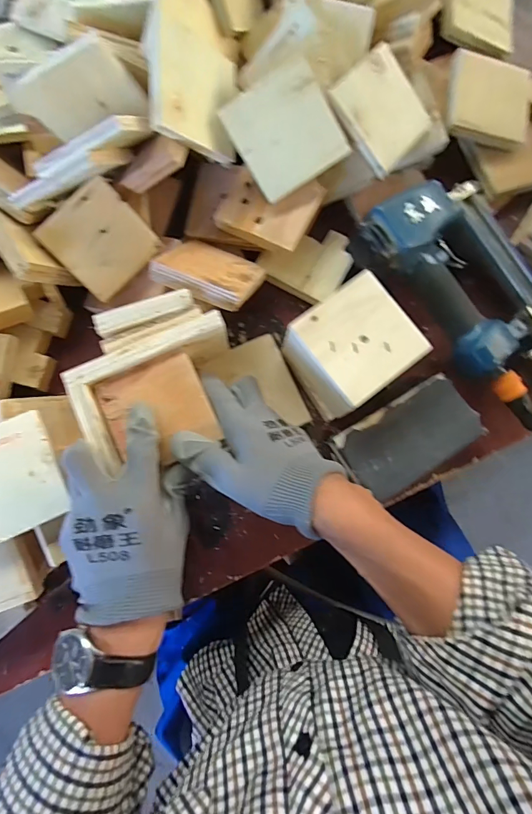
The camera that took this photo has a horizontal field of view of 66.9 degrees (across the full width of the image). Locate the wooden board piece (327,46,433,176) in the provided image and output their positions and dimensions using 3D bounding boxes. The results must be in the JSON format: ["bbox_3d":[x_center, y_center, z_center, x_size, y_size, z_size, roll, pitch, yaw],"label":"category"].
[{"bbox_3d":[0.119,-0.297,0.401,0.101,0.009,0.094,-49,115,-12],"label":"wooden board piece"}]

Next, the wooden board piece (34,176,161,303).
[{"bbox_3d":[-0.159,-0.162,0.387,0.083,0.014,0.087,-45,100,-4],"label":"wooden board piece"}]

